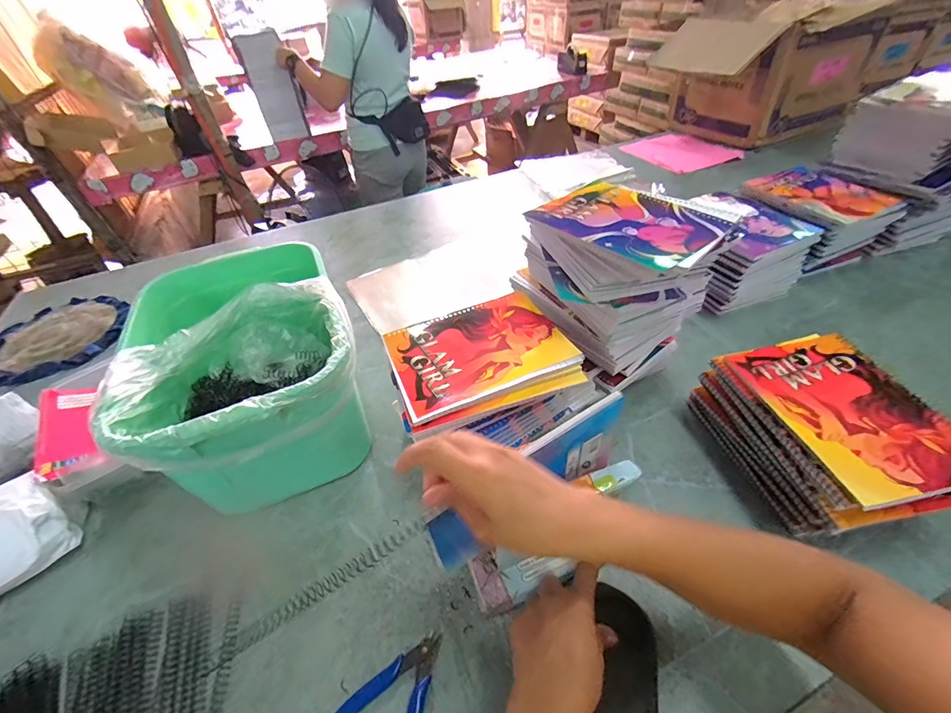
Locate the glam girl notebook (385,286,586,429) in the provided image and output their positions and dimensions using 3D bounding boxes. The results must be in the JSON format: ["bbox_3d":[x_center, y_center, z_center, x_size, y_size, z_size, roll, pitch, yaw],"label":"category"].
[{"bbox_3d":[0.002,-0.011,0.481,0.198,0.009,0.149,-19,45,-12],"label":"glam girl notebook"}]

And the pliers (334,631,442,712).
[{"bbox_3d":[-0.074,0.305,0.362,0.084,0.006,0.116,18,49,24],"label":"pliers"}]

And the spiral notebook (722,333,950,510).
[{"bbox_3d":[0.390,0.053,0.427,0.148,0.012,0.193,-12,44,-5],"label":"spiral notebook"}]

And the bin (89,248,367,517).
[{"bbox_3d":[-0.280,0.027,0.544,0.240,0.195,0.323,-19,46,-13],"label":"bin"}]

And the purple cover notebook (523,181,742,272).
[{"bbox_3d":[0.177,-0.161,0.479,0.196,0.010,0.151,30,55,33],"label":"purple cover notebook"}]

